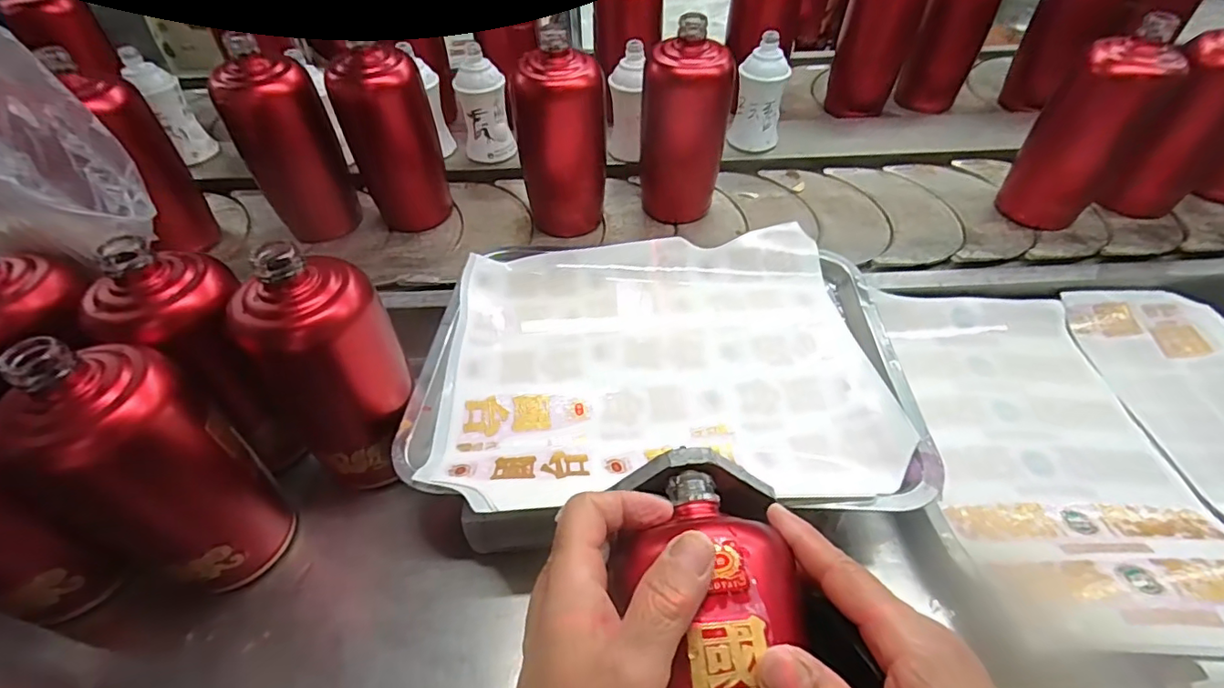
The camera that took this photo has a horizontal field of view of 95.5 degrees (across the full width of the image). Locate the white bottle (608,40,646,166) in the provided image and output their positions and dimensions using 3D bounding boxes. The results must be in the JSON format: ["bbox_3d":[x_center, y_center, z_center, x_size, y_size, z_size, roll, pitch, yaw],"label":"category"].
[{"bbox_3d":[0.017,-0.271,0.632,0.043,0.116,0.044,13,52,12],"label":"white bottle"}]

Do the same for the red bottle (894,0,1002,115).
[{"bbox_3d":[0.451,-0.418,0.744,0.085,0.174,0.086,19,53,17],"label":"red bottle"}]

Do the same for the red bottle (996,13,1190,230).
[{"bbox_3d":[0.474,-0.213,0.549,0.079,0.179,0.067,37,60,28],"label":"red bottle"}]

